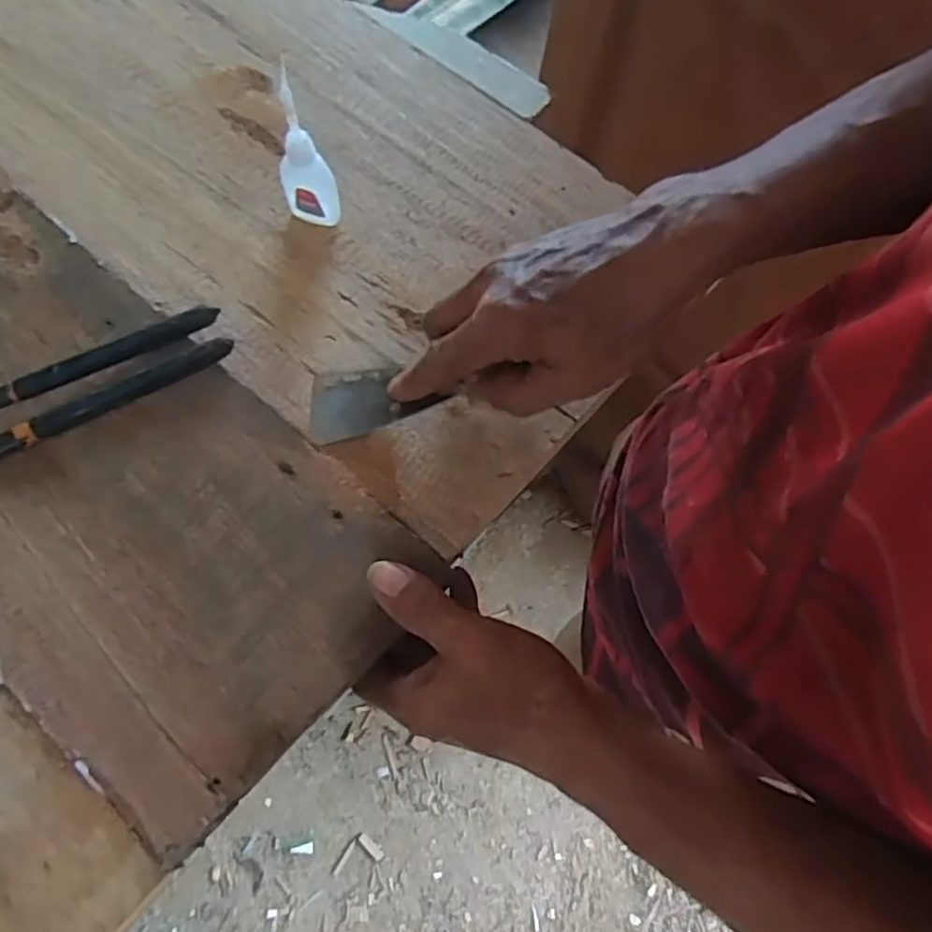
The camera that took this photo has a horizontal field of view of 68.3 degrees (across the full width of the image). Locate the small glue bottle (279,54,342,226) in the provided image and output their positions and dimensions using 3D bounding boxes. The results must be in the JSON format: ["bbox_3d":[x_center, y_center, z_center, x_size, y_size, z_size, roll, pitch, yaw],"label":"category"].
[{"bbox_3d":[-0.095,-0.182,0.402,0.031,0.107,0.021,-17,70,-9],"label":"small glue bottle"}]

